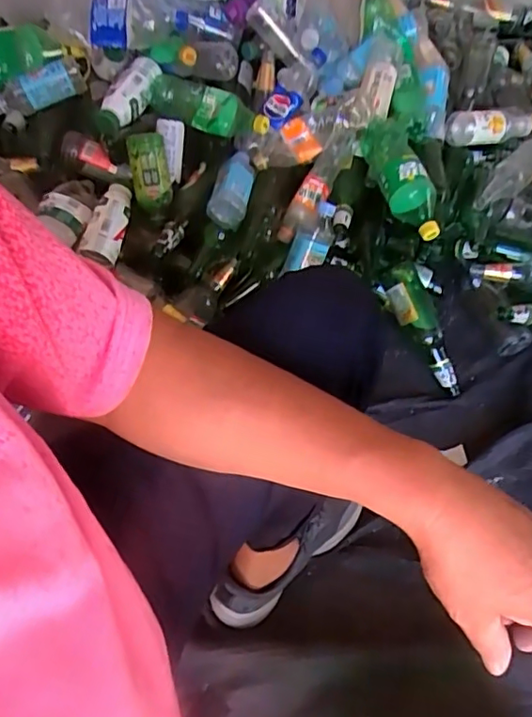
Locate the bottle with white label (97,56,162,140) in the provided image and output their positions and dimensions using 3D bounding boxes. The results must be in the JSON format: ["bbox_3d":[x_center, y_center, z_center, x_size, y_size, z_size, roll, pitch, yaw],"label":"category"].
[{"bbox_3d":[-0.250,-0.461,0.996,0.065,0.051,0.198,14,56,10],"label":"bottle with white label"}]

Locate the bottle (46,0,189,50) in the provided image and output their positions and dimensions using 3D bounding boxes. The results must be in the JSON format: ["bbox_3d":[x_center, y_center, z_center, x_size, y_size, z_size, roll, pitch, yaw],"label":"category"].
[{"bbox_3d":[-0.268,-0.597,0.999,0.249,0.070,0.081,0,54,0],"label":"bottle"}]

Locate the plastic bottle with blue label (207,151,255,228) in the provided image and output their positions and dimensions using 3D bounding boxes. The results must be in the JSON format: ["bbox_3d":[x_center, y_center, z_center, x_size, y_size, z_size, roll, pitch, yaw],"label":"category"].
[{"bbox_3d":[-0.058,-0.308,0.986,0.062,0.055,0.166,6,55,4],"label":"plastic bottle with blue label"}]

